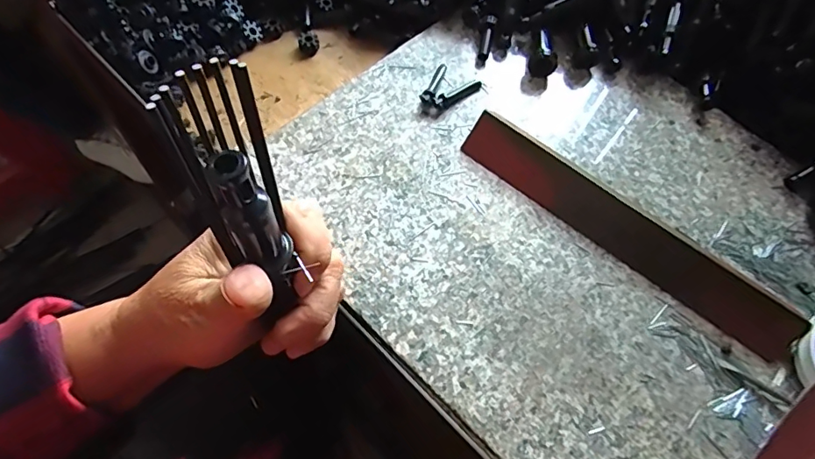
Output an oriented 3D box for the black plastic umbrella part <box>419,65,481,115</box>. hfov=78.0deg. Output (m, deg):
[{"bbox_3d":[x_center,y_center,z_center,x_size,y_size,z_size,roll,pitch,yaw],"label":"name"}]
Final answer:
[{"bbox_3d":[0.035,-0.115,0.415,0.039,0.013,0.049,27,64,9],"label":"black plastic umbrella part"}]

